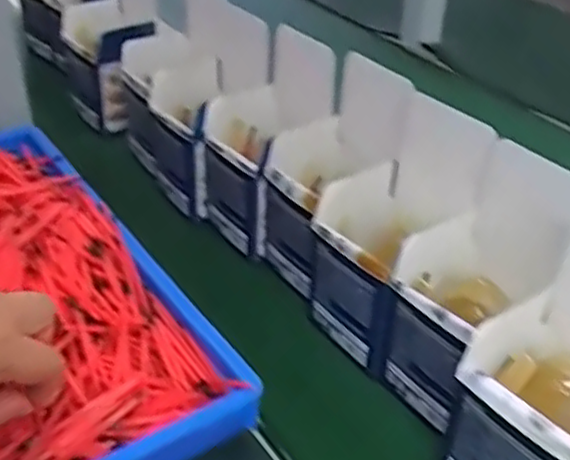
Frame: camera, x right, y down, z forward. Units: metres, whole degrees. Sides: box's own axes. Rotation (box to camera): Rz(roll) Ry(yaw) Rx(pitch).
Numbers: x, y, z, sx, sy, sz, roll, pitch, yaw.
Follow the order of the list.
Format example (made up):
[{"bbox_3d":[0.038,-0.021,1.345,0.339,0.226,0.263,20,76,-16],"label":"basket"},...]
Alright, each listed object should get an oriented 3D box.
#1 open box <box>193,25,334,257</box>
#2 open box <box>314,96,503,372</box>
[{"bbox_3d":[-0.018,-0.085,0.664,0.112,0.166,0.106,-26,44,-31],"label":"open box"},{"bbox_3d":[0.079,-0.001,0.538,0.103,0.164,0.092,-24,43,-29],"label":"open box"}]

